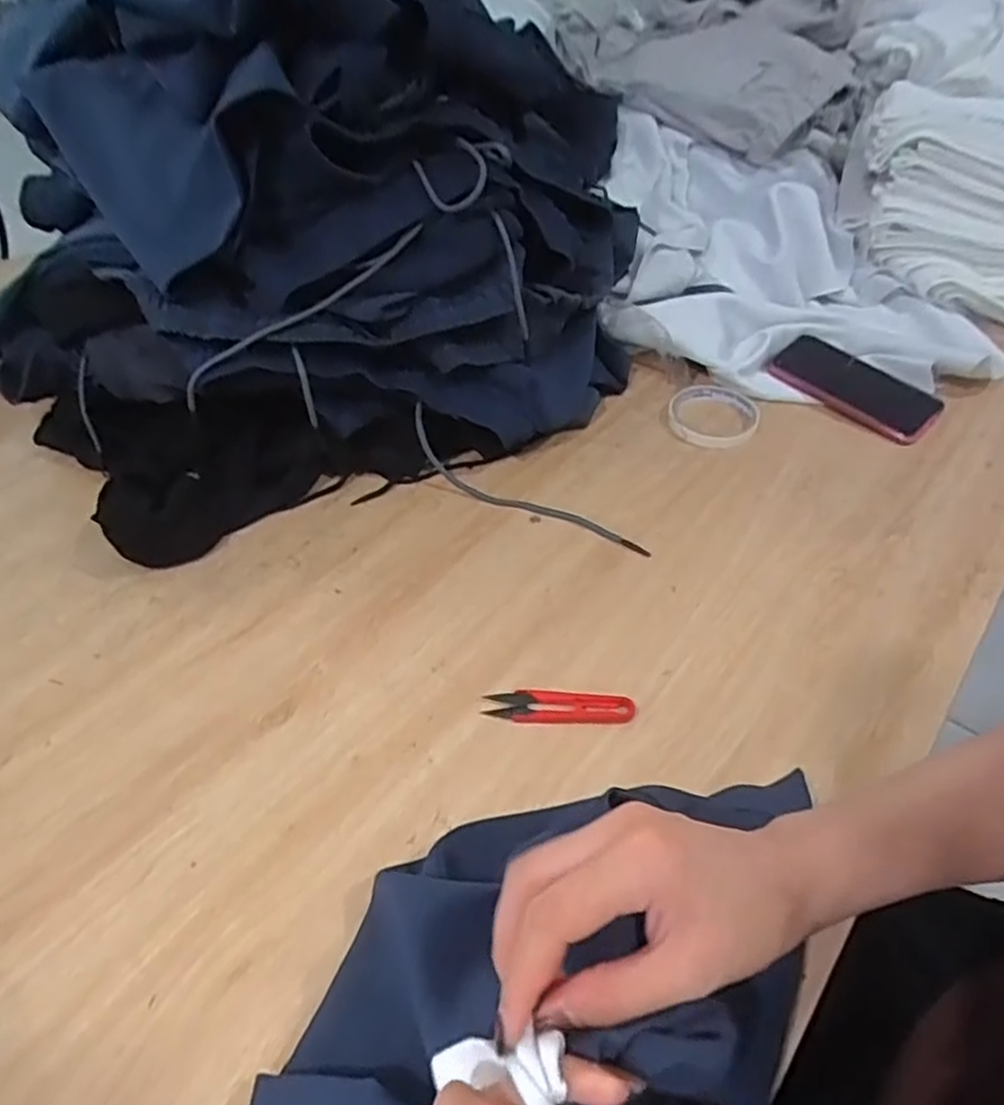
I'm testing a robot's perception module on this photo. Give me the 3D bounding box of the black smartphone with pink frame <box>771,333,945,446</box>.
[{"bbox_3d":[0.360,-0.170,0.729,0.158,0.011,0.084,39,66,23],"label":"black smartphone with pink frame"}]

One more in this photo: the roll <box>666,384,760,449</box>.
[{"bbox_3d":[0.211,-0.137,0.718,0.087,0.015,0.091,0,47,0],"label":"roll"}]

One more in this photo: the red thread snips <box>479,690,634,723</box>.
[{"bbox_3d":[0.040,0.106,0.492,0.100,0.007,0.022,2,47,2],"label":"red thread snips"}]

